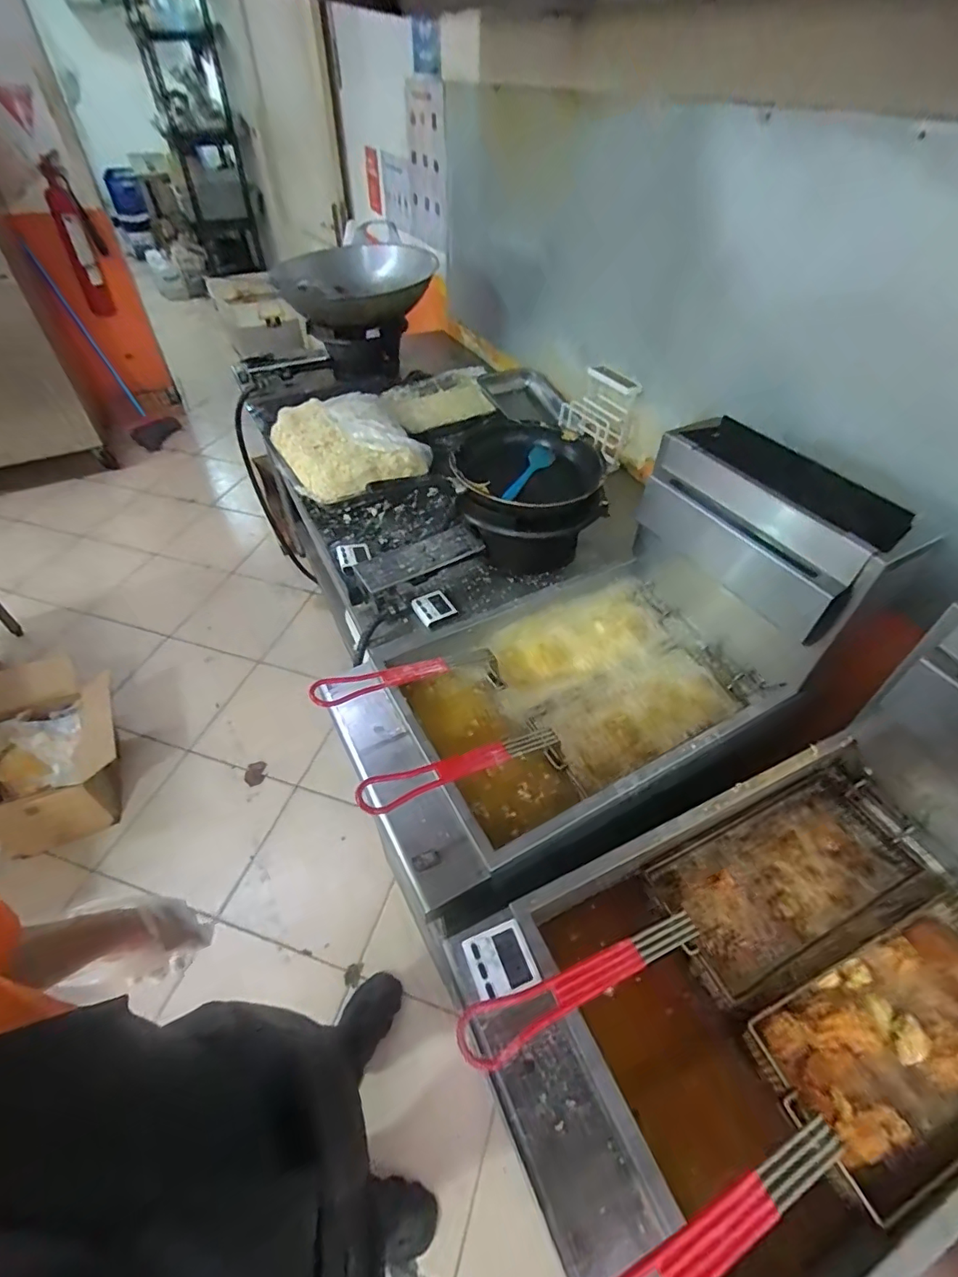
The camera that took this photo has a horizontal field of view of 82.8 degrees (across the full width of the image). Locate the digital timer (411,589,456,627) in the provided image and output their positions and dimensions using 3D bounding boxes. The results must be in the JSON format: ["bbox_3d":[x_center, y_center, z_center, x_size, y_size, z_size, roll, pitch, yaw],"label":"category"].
[{"bbox_3d":[-0.086,-0.059,1.023,0.067,0.015,0.066,-28,67,-19],"label":"digital timer"}]

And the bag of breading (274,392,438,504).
[{"bbox_3d":[-0.325,-0.480,1.353,0.306,0.110,0.370,-25,52,-22],"label":"bag of breading"}]

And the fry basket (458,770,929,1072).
[{"bbox_3d":[0.275,0.335,0.657,0.665,0.159,0.176,-9,46,-29],"label":"fry basket"}]

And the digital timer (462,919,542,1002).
[{"bbox_3d":[0.024,0.348,0.585,0.065,0.015,0.067,-17,49,-15],"label":"digital timer"}]

